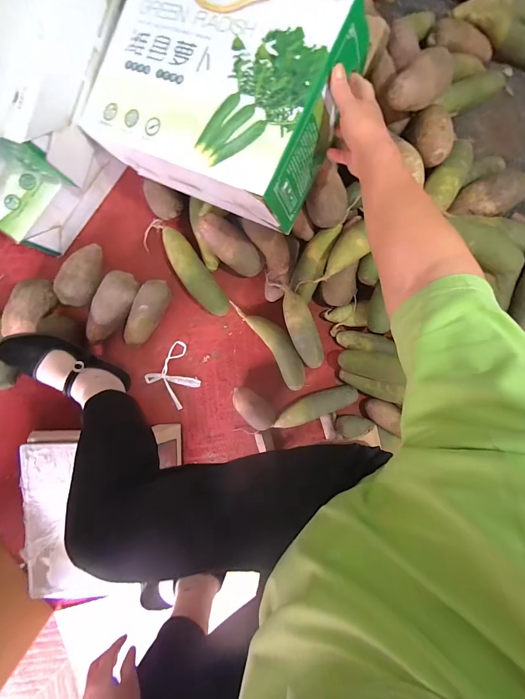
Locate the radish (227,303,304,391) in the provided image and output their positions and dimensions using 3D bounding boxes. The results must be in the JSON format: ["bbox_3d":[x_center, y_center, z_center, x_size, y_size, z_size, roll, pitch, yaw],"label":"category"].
[{"bbox_3d":[0.026,-0.018,0.714,0.065,0.040,0.245,-34,97,2],"label":"radish"}]

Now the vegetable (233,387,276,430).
[{"bbox_3d":[-0.023,0.134,0.719,0.117,0.052,0.062,41,94,-6],"label":"vegetable"}]

